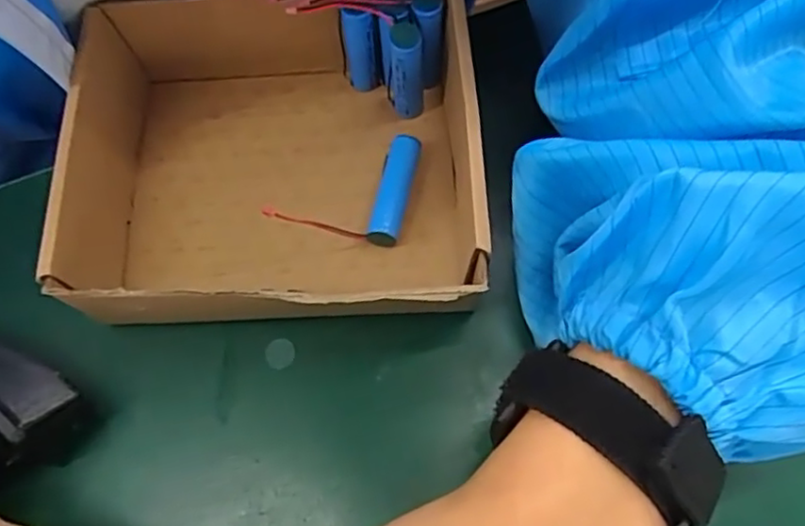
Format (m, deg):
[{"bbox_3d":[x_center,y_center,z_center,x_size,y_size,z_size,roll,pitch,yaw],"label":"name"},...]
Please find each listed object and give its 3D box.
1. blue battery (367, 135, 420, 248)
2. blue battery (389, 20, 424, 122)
[{"bbox_3d":[-0.004,-0.032,0.293,0.015,0.012,0.051,11,68,7],"label":"blue battery"},{"bbox_3d":[0.002,-0.084,0.293,0.014,0.052,0.012,-4,67,1],"label":"blue battery"}]

